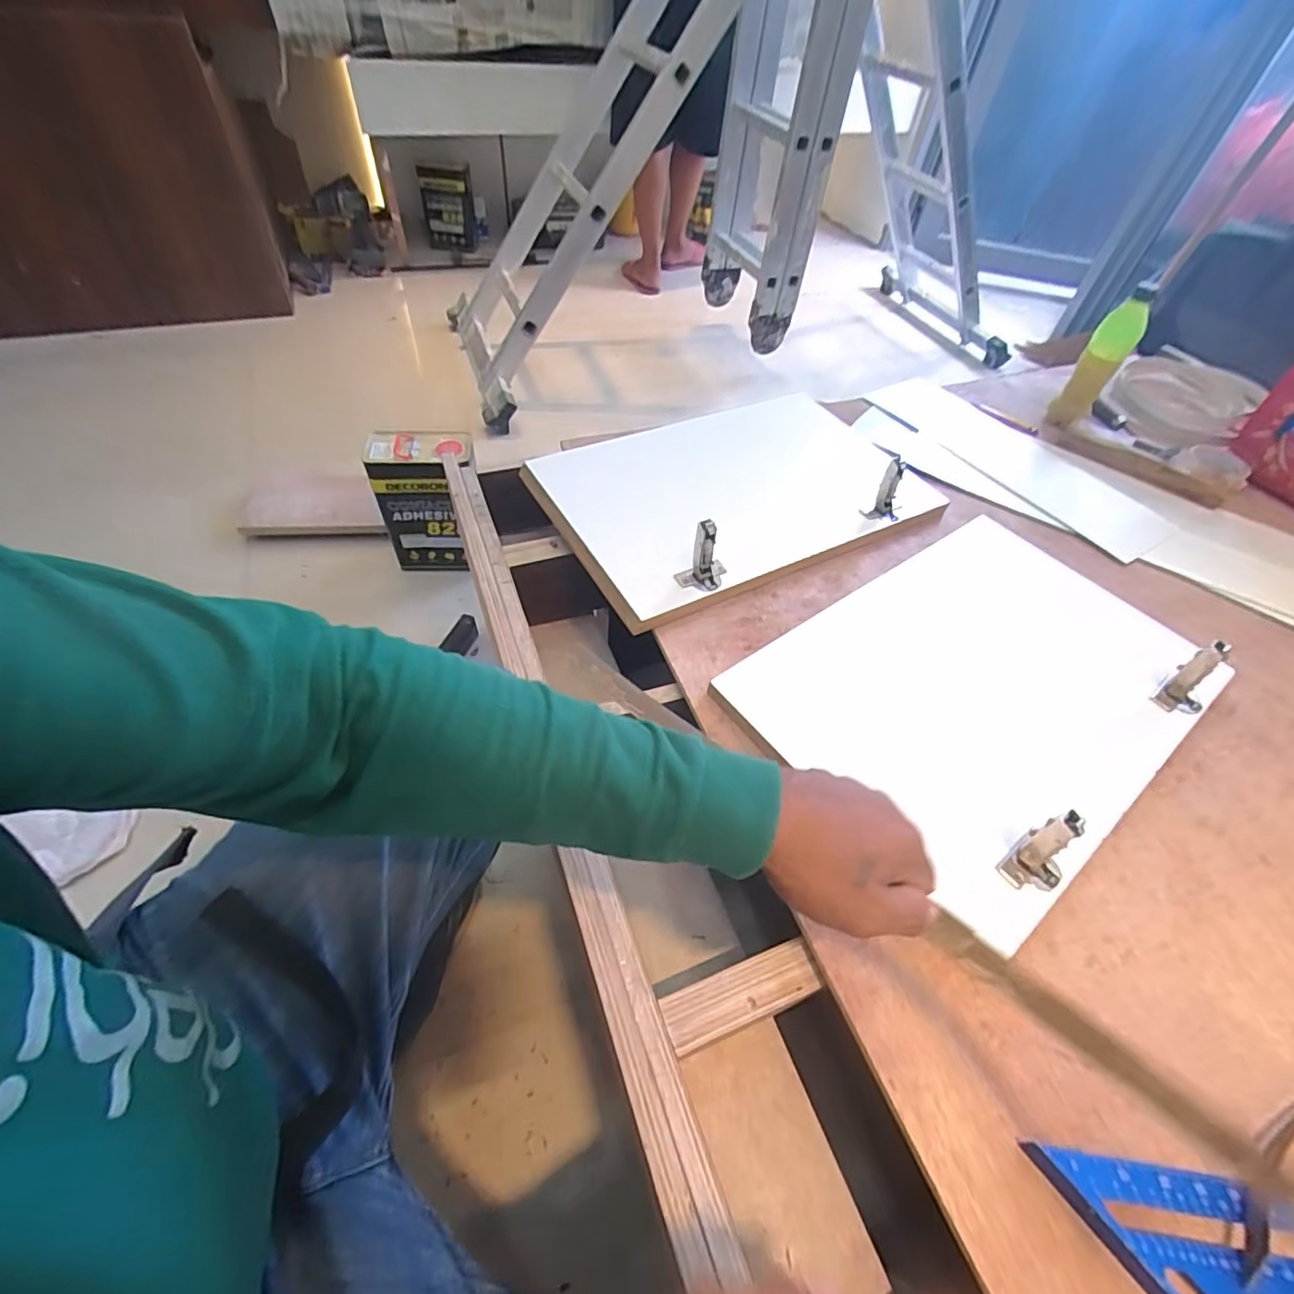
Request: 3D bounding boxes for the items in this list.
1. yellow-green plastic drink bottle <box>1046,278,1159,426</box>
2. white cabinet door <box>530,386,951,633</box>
[{"bbox_3d":[0.717,-0.447,0.918,0.060,0.204,0.054,32,56,20],"label":"yellow-green plastic drink bottle"},{"bbox_3d":[0.130,-0.234,0.770,0.511,0.081,0.332,-23,56,-21],"label":"white cabinet door"}]

